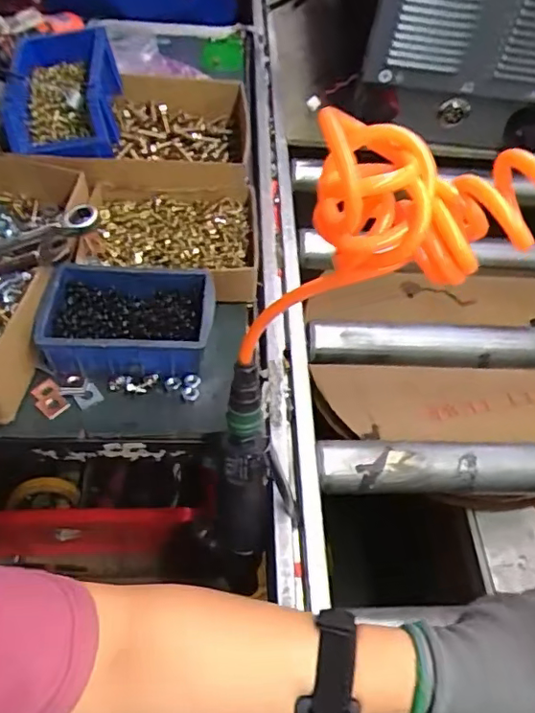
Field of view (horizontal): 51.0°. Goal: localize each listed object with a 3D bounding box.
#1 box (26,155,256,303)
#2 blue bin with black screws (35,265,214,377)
[{"bbox_3d":[-0.111,-0.135,0.566,0.196,0.082,0.136,3,48,-5],"label":"box"},{"bbox_3d":[-0.123,-0.029,0.505,0.142,0.059,0.097,3,48,-5],"label":"blue bin with black screws"}]

